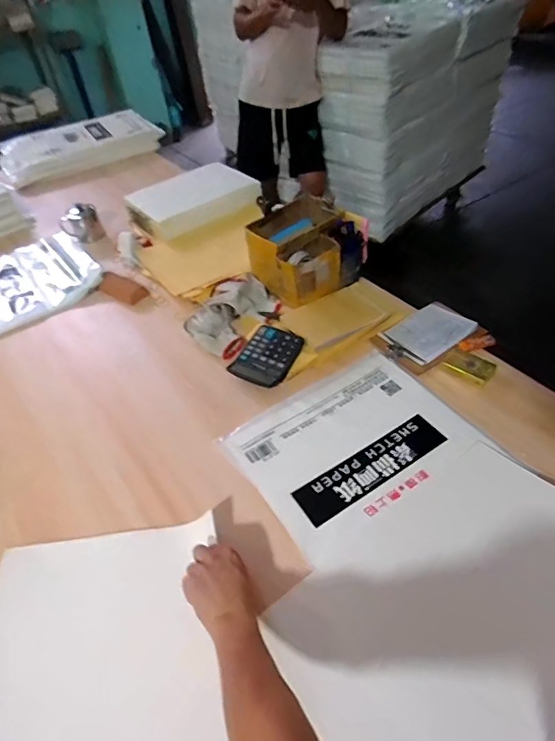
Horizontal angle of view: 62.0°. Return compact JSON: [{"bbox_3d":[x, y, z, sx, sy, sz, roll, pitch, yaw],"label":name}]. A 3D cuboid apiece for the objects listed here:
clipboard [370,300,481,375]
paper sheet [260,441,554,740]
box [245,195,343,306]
[{"bbox_3d":[0.322,-0.074,0.996,0.211,0.020,0.138,-27,49,-18],"label":"clipboard"},{"bbox_3d":[0.262,0.320,0.586,0.451,0.105,0.366,-30,50,-20],"label":"paper sheet"},{"bbox_3d":[0.069,-0.299,1.157,0.228,0.140,0.236,-31,50,-21],"label":"box"}]

